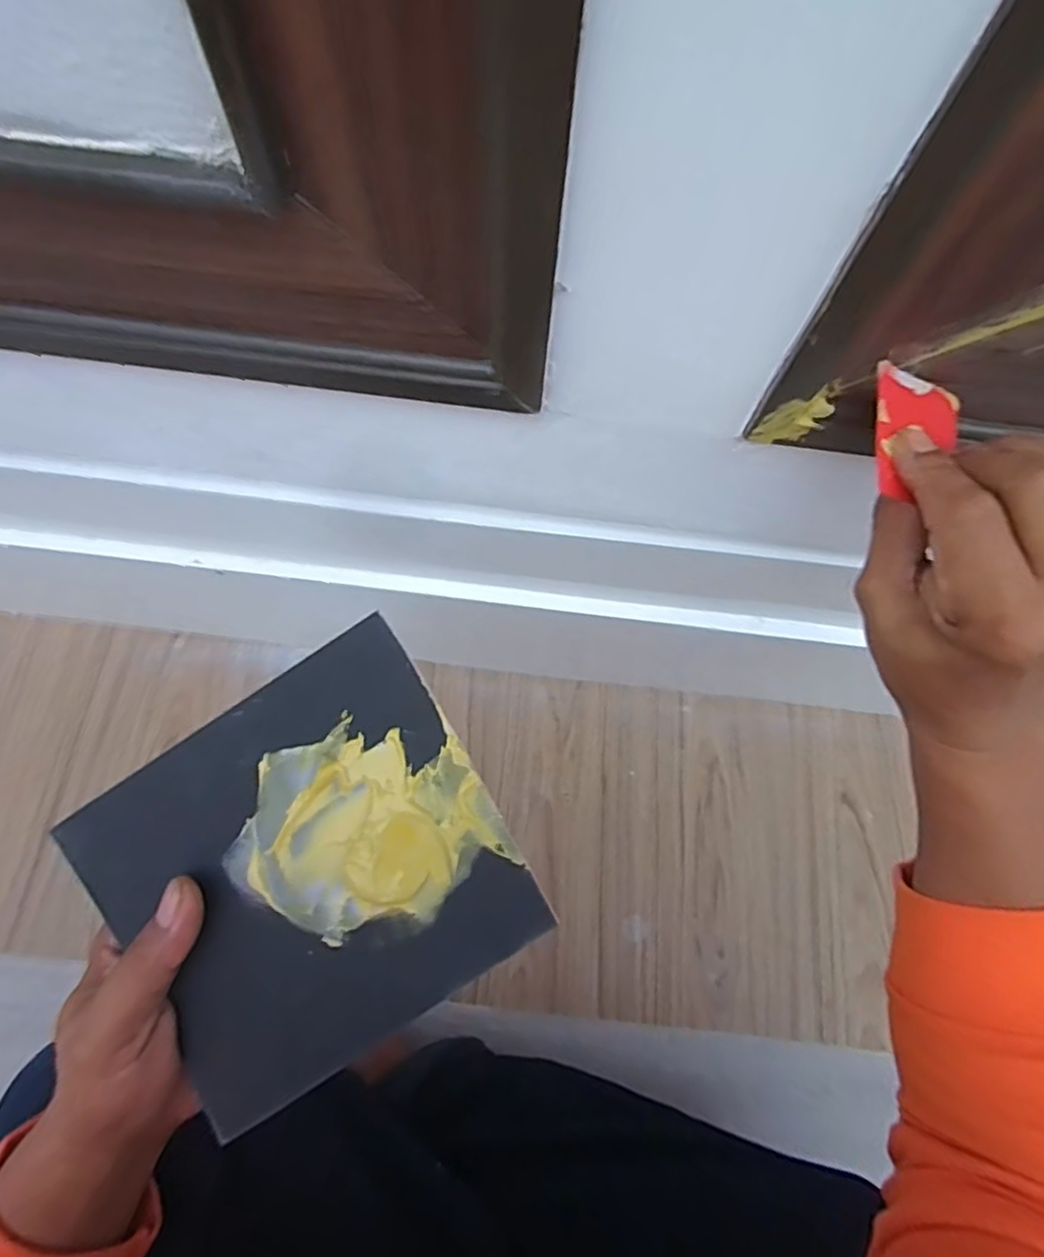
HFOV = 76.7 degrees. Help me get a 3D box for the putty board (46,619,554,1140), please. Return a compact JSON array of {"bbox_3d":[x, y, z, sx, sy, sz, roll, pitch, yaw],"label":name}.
[{"bbox_3d":[-0.092,0.104,0.281,0.165,0.005,0.148,-34,85,1],"label":"putty board"}]

